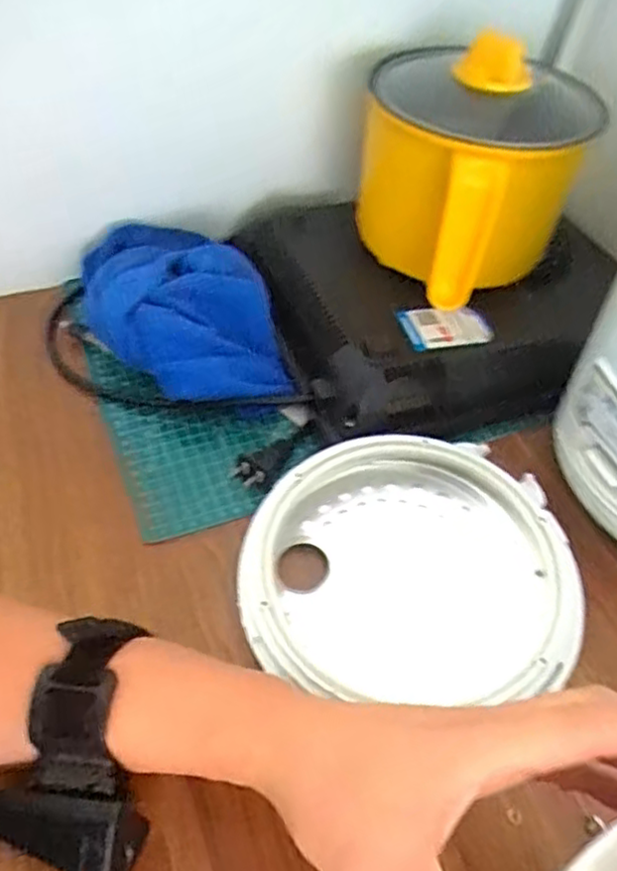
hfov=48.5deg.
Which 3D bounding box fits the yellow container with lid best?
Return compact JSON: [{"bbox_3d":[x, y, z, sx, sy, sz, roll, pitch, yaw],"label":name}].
[{"bbox_3d":[0.120,-0.188,0.511,0.147,0.155,0.166,-4,49,-6],"label":"yellow container with lid"}]

